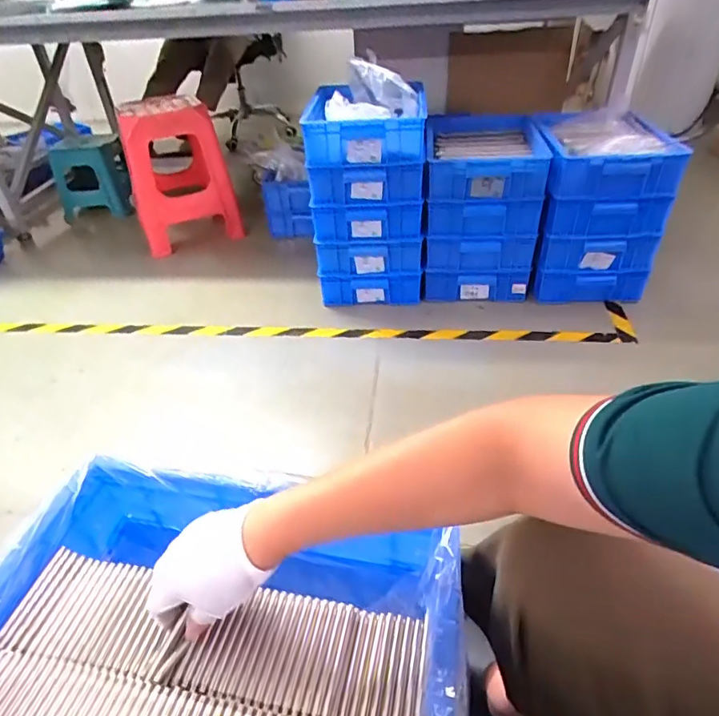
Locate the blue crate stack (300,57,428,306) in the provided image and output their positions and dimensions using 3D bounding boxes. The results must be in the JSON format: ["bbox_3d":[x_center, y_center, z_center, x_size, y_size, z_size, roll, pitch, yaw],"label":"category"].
[{"bbox_3d":[0.019,-0.427,1.425,0.294,0.591,0.261,-4,38,-2],"label":"blue crate stack"}]

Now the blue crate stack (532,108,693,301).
[{"bbox_3d":[0.666,-0.429,1.494,0.328,0.436,0.322,0,38,5],"label":"blue crate stack"}]

